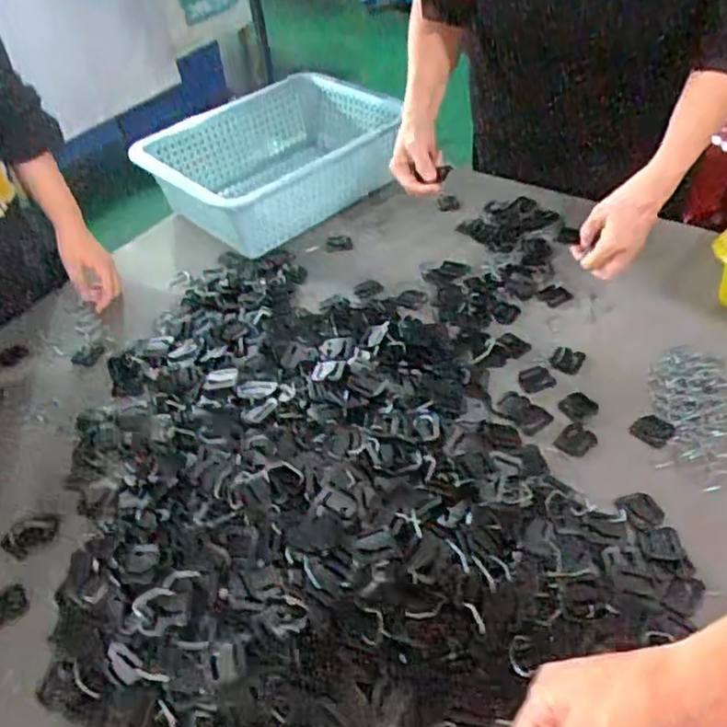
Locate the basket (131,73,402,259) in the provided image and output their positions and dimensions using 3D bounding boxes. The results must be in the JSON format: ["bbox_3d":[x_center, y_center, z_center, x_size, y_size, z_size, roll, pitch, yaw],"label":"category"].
[{"bbox_3d":[-0.139,-0.328,1.067,0.358,0.122,0.262,-37,51,-27],"label":"basket"}]

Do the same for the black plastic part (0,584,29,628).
[{"bbox_3d":[-0.337,0.228,0.629,0.041,0.008,0.037,-28,47,-20],"label":"black plastic part"}]

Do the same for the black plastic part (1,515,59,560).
[{"bbox_3d":[-0.342,0.175,0.686,0.056,0.007,0.043,-25,46,-17],"label":"black plastic part"}]

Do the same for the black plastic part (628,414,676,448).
[{"bbox_3d":[0.308,0.071,0.714,0.045,0.006,0.038,-37,51,-27],"label":"black plastic part"}]

